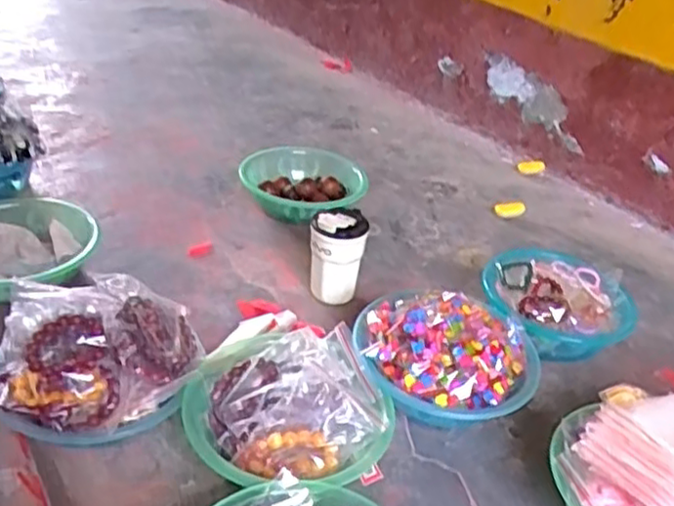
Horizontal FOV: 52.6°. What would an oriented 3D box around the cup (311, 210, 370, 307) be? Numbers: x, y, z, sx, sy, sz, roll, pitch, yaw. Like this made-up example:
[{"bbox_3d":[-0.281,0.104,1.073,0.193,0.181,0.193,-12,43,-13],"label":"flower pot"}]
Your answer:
[{"bbox_3d":[-0.001,0.010,1.042,0.080,0.147,0.077,5,33,-3],"label":"cup"}]

